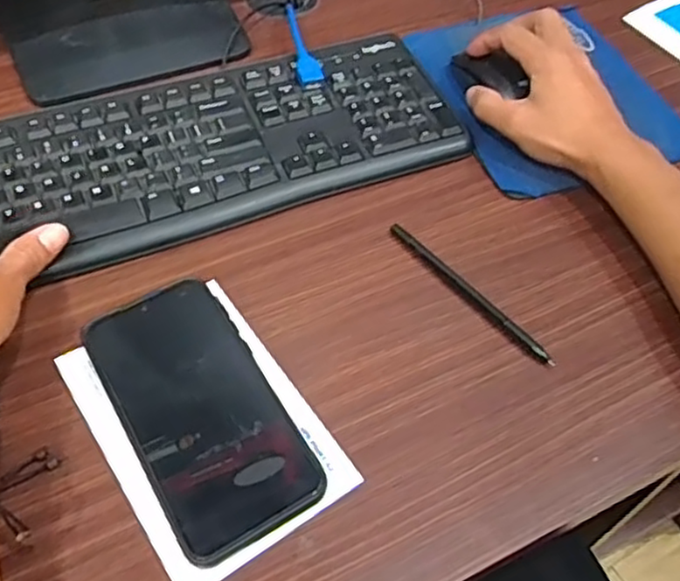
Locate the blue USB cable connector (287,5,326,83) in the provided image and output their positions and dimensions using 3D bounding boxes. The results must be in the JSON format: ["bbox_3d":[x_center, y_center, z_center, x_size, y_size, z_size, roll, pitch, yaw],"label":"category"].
[{"bbox_3d":[-0.031,-0.202,0.556,0.019,0.014,0.102,-9,54,-8],"label":"blue USB cable connector"}]

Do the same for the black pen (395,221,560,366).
[{"bbox_3d":[0.082,0.000,0.438,0.006,0.006,0.138,-34,62,-24],"label":"black pen"}]

